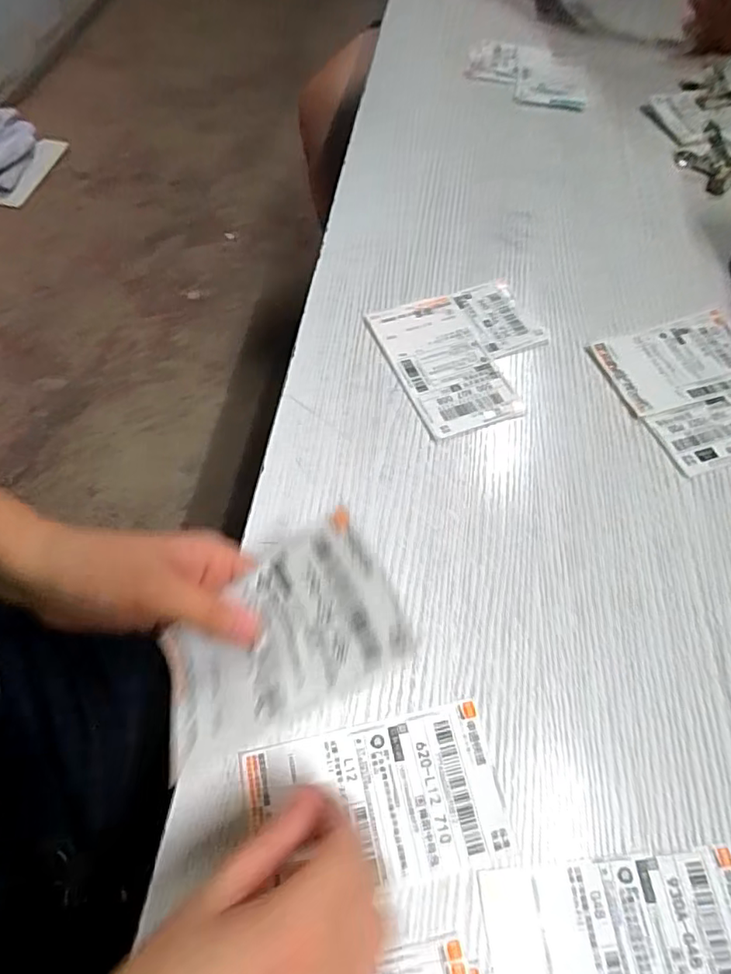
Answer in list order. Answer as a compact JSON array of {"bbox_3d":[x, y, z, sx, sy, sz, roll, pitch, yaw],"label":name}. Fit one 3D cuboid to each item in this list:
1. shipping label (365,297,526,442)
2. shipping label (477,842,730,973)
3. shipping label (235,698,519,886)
[{"bbox_3d":[0.061,-0.098,0.437,0.076,0.005,0.131,-19,63,-13],"label":"shipping label"},{"bbox_3d":[0.123,0.217,0.259,0.128,0.004,0.074,-4,60,-5],"label":"shipping label"},{"bbox_3d":[0.005,0.161,0.286,0.128,0.004,0.073,-8,61,-7],"label":"shipping label"}]

